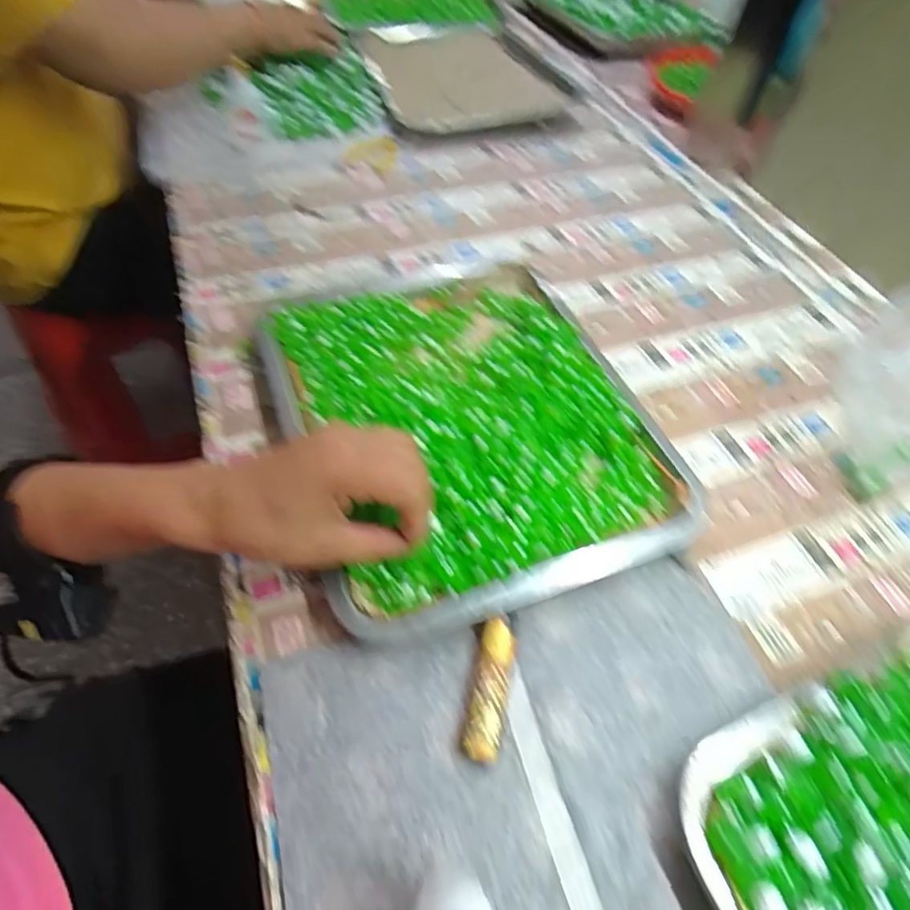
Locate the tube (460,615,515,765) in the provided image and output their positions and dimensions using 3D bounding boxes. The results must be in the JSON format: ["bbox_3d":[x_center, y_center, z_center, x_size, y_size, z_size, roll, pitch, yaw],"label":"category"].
[{"bbox_3d":[0.020,0.129,0.305,0.019,0.018,0.070,11,53,7],"label":"tube"}]

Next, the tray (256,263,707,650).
[{"bbox_3d":[0.006,-0.034,0.424,0.258,0.031,0.313,-17,55,-14],"label":"tray"}]

